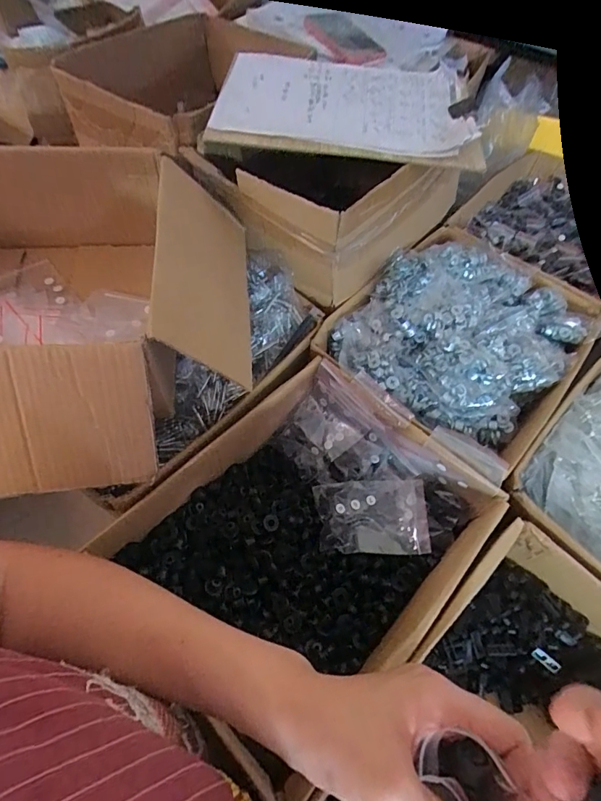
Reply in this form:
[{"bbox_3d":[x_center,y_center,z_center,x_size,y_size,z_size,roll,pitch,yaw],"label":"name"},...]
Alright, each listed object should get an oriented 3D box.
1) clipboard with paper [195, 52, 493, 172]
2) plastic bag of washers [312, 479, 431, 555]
[{"bbox_3d":[0.056,-0.386,0.557,0.317,0.026,0.241,5,57,0],"label":"clipboard with paper"},{"bbox_3d":[0.078,0.125,0.459,0.117,0.009,0.077,-3,57,-5],"label":"plastic bag of washers"}]

